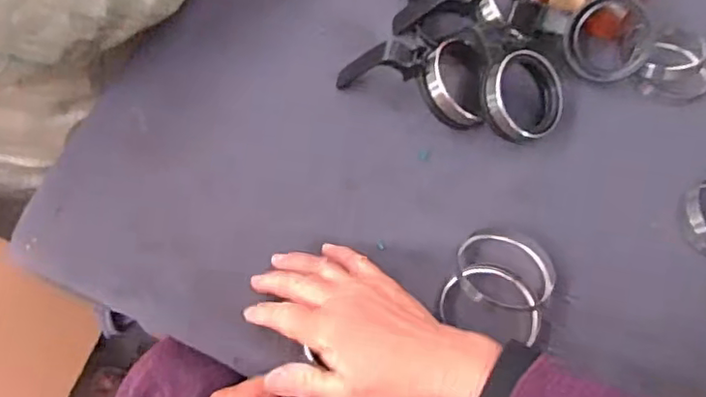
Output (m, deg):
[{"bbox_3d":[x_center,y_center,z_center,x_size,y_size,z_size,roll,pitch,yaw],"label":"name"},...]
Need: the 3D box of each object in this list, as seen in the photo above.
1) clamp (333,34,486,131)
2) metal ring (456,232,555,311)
[{"bbox_3d":[0.061,-0.112,0.516,0.129,0.056,0.075,25,65,9],"label":"clamp"},{"bbox_3d":[0.114,0.051,0.454,0.072,0.020,0.059,4,63,-2],"label":"metal ring"}]

